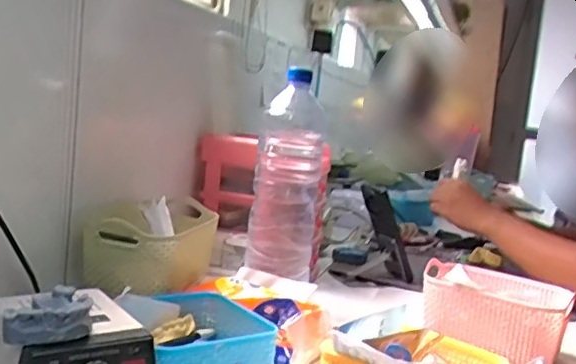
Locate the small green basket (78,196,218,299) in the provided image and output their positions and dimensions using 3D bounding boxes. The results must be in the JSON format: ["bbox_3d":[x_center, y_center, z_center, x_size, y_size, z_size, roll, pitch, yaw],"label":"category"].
[{"bbox_3d":[-0.151,0.070,0.754,0.100,0.081,0.178,8,7,16],"label":"small green basket"}]

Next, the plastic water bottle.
[{"bbox_3d":[0.001,-0.005,0.804,0.084,0.241,0.075,7,7,3],"label":"plastic water bottle"}]

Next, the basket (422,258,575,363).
[{"bbox_3d":[0.249,0.160,0.772,0.163,0.085,0.108,11,8,33],"label":"basket"}]

